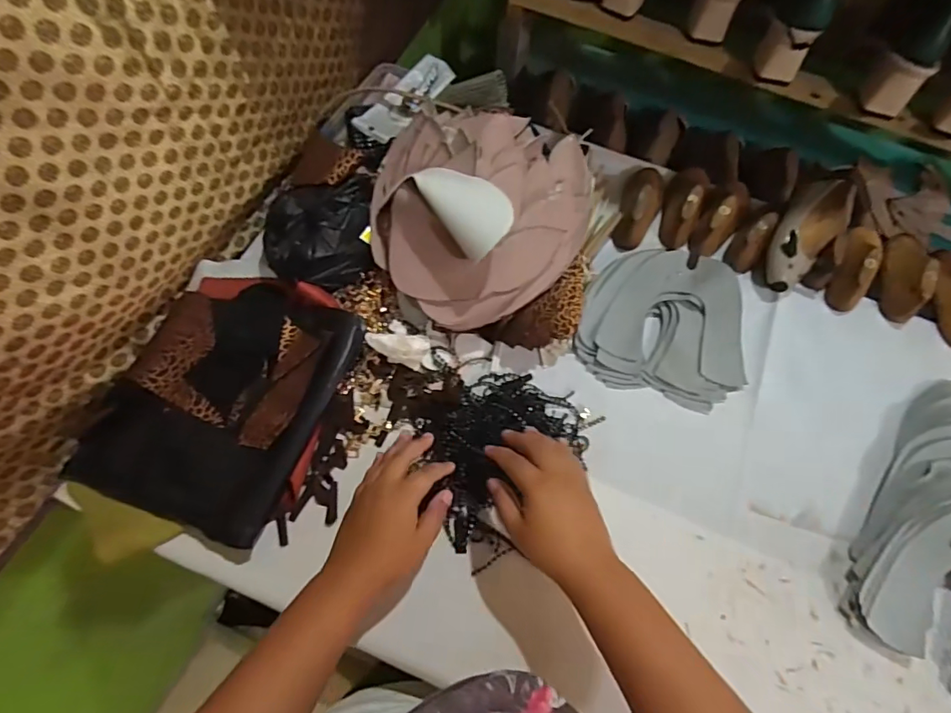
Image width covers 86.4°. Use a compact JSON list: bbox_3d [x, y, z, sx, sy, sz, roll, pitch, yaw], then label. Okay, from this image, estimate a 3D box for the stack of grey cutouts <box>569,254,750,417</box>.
[{"bbox_3d":[0.222,-0.043,0.585,0.191,0.038,0.185,16,64,5],"label":"stack of grey cutouts"}]

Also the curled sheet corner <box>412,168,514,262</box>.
[{"bbox_3d":[-0.009,-0.143,0.482,0.051,0.033,0.098,-35,71,-18],"label":"curled sheet corner"}]

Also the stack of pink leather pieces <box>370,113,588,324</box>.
[{"bbox_3d":[0.010,-0.150,0.529,0.234,0.101,0.203,-5,64,-5],"label":"stack of pink leather pieces"}]

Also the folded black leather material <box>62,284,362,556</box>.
[{"bbox_3d":[-0.255,0.031,0.513,0.222,0.037,0.260,17,64,5],"label":"folded black leather material"}]

